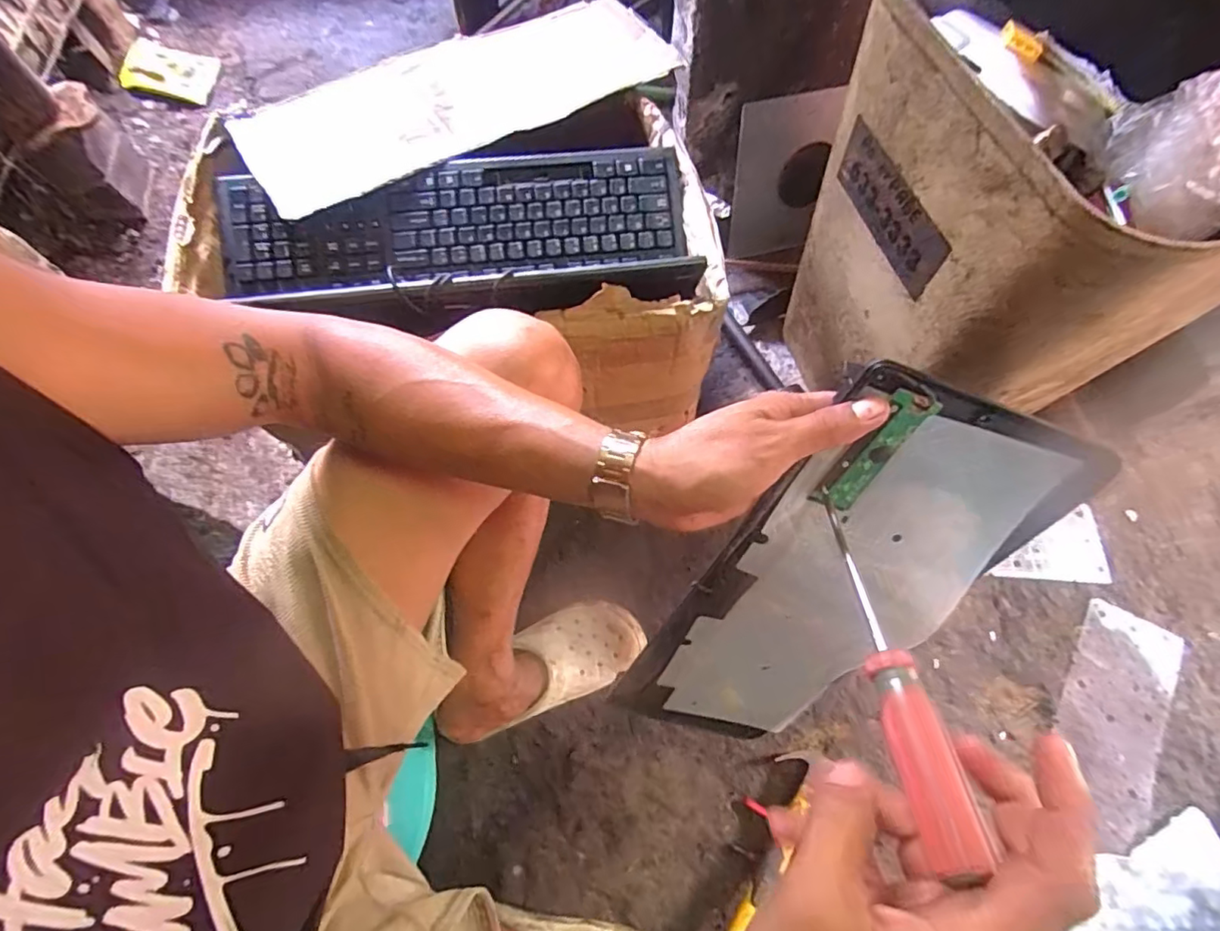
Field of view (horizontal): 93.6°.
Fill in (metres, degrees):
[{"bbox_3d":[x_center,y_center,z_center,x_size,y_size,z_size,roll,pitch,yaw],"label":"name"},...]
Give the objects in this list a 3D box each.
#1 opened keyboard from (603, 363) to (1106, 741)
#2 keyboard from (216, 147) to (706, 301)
[{"bbox_3d":[0.140,0.117,0.434,0.158,0.411,0.037,17,43,-8],"label":"opened keyboard"},{"bbox_3d":[-0.150,-0.252,0.590,0.456,0.022,0.131,-6,93,-7],"label":"keyboard"}]

